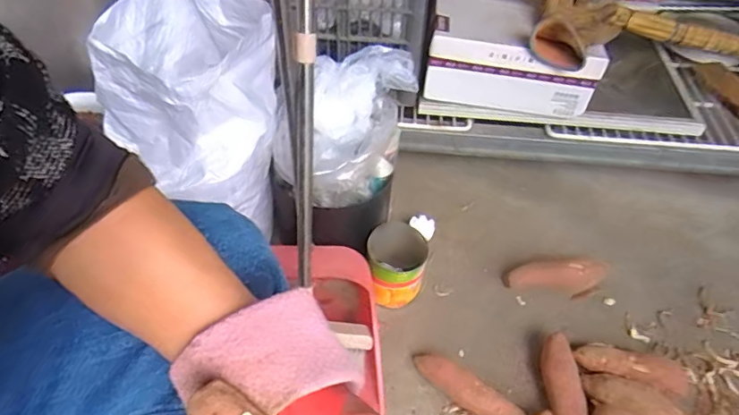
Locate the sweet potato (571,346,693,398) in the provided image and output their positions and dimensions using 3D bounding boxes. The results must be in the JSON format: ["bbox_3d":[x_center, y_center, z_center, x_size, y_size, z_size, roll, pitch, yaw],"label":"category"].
[{"bbox_3d":[0.410,0.261,0.810,0.175,0.053,0.064,9,50,4],"label":"sweet potato"}]

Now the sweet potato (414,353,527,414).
[{"bbox_3d":[0.148,0.279,0.786,0.174,0.045,0.048,32,55,22],"label":"sweet potato"}]

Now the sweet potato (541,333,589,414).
[{"bbox_3d":[0.290,0.278,0.775,0.052,0.055,0.167,-2,50,-5],"label":"sweet potato"}]

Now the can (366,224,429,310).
[{"bbox_3d":[0.045,0.099,0.882,0.099,0.120,0.106,2,50,-2],"label":"can"}]

